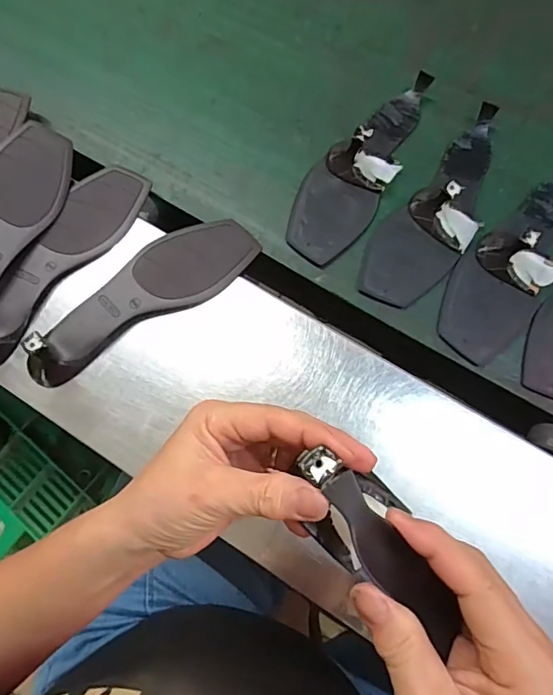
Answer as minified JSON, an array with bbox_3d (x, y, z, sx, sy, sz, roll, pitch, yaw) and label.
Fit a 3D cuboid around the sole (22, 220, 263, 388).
[{"bbox_3d":[-0.124,-0.054,0.428,0.225,0.039,0.072,-31,73,-6],"label":"sole"}]

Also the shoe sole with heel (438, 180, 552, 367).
[{"bbox_3d":[0.225,-0.093,0.438,0.077,0.048,0.226,34,78,13],"label":"shoe sole with heel"}]

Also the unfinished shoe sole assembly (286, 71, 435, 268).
[{"bbox_3d":[0.083,-0.189,0.476,0.078,0.047,0.231,28,76,12],"label":"unfinished shoe sole assembly"}]

